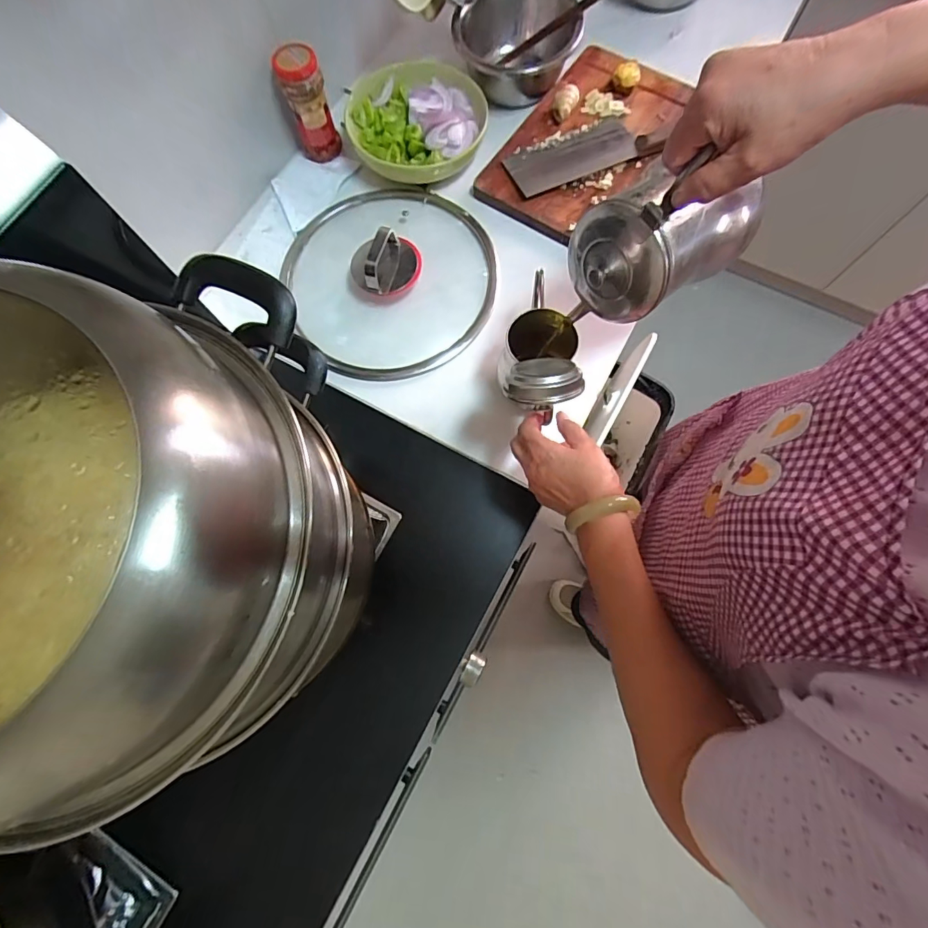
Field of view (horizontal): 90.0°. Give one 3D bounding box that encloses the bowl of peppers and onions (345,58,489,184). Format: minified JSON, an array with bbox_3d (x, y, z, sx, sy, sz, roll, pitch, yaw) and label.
[{"bbox_3d":[-0.074,-0.524,0.709,0.208,0.058,0.211,-1,74,2],"label":"bowl of peppers and onions"}]

